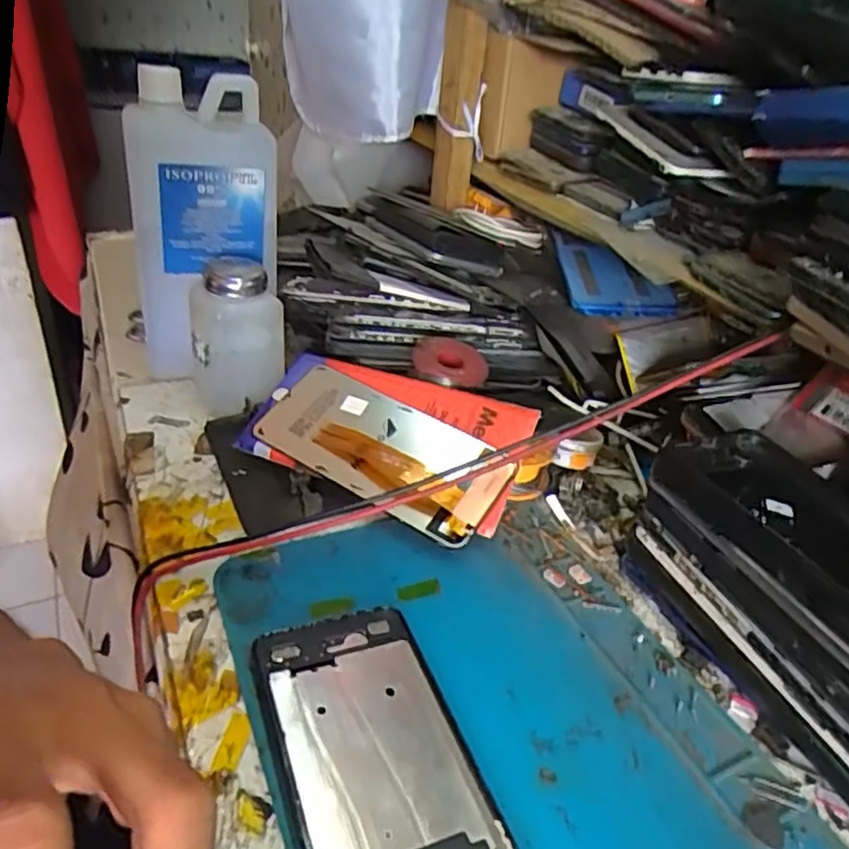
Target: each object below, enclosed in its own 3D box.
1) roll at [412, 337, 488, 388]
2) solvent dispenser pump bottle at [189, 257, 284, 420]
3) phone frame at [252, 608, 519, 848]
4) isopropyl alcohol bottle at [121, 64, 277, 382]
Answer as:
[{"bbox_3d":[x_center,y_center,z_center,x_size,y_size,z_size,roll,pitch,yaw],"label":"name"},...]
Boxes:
[{"bbox_3d":[0.018,-0.044,0.472,0.052,0.014,0.045,11,34,8],"label":"roll"},{"bbox_3d":[-0.131,-0.058,0.478,0.062,0.098,0.056,-7,35,-18],"label":"solvent dispenser pump bottle"},{"bbox_3d":[-0.016,0.141,0.268,0.073,0.008,0.159,-10,36,-22],"label":"phone frame"},{"bbox_3d":[-0.158,-0.133,0.489,0.103,0.204,0.072,-7,35,-18],"label":"isopropyl alcohol bottle"}]

